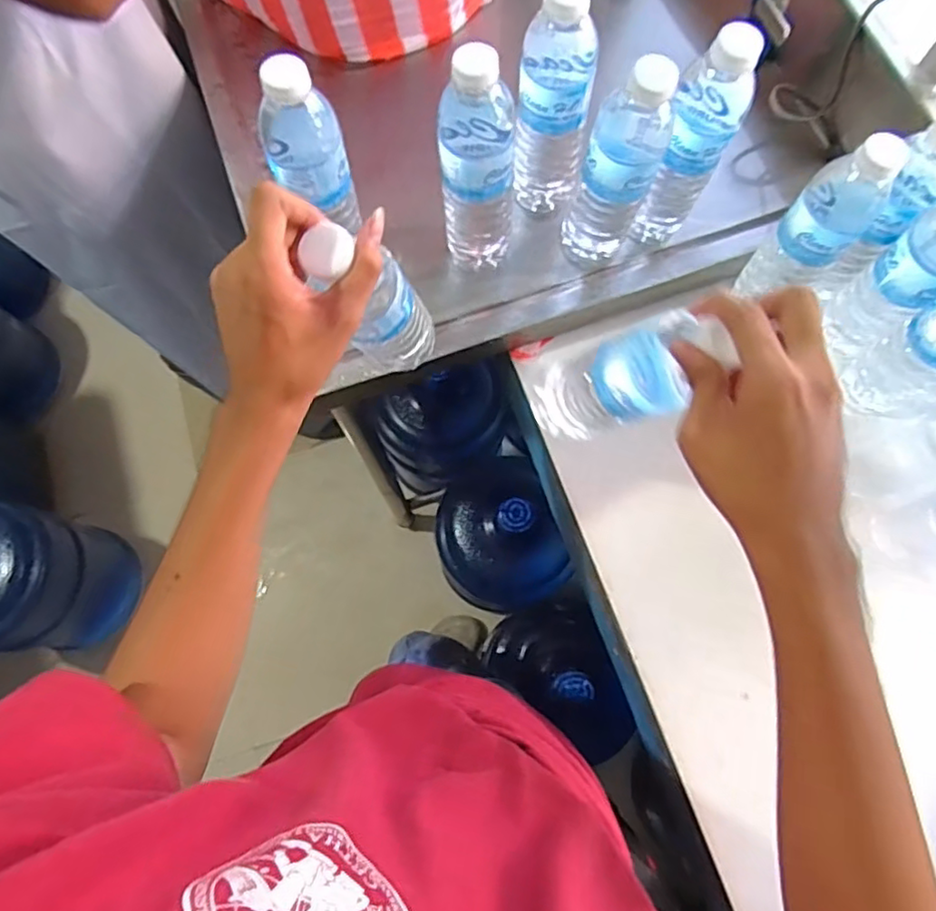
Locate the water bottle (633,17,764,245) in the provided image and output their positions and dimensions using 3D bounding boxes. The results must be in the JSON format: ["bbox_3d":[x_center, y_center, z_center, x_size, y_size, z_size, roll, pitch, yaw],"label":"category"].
[{"bbox_3d":[0.180,-0.245,0.525,0.052,0.212,0.051,29,75,7],"label":"water bottle"}]

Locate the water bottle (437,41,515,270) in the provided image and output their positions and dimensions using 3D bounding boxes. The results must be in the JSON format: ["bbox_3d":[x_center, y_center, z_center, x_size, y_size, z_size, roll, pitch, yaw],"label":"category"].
[{"bbox_3d":[0.008,-0.234,0.528,0.067,0.215,0.055,5,73,0],"label":"water bottle"}]

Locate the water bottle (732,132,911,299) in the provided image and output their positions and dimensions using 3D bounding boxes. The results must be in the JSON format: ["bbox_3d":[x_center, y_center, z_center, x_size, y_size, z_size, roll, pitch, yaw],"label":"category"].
[{"bbox_3d":[0.299,-0.188,0.531,0.064,0.171,0.055,28,75,6],"label":"water bottle"}]

